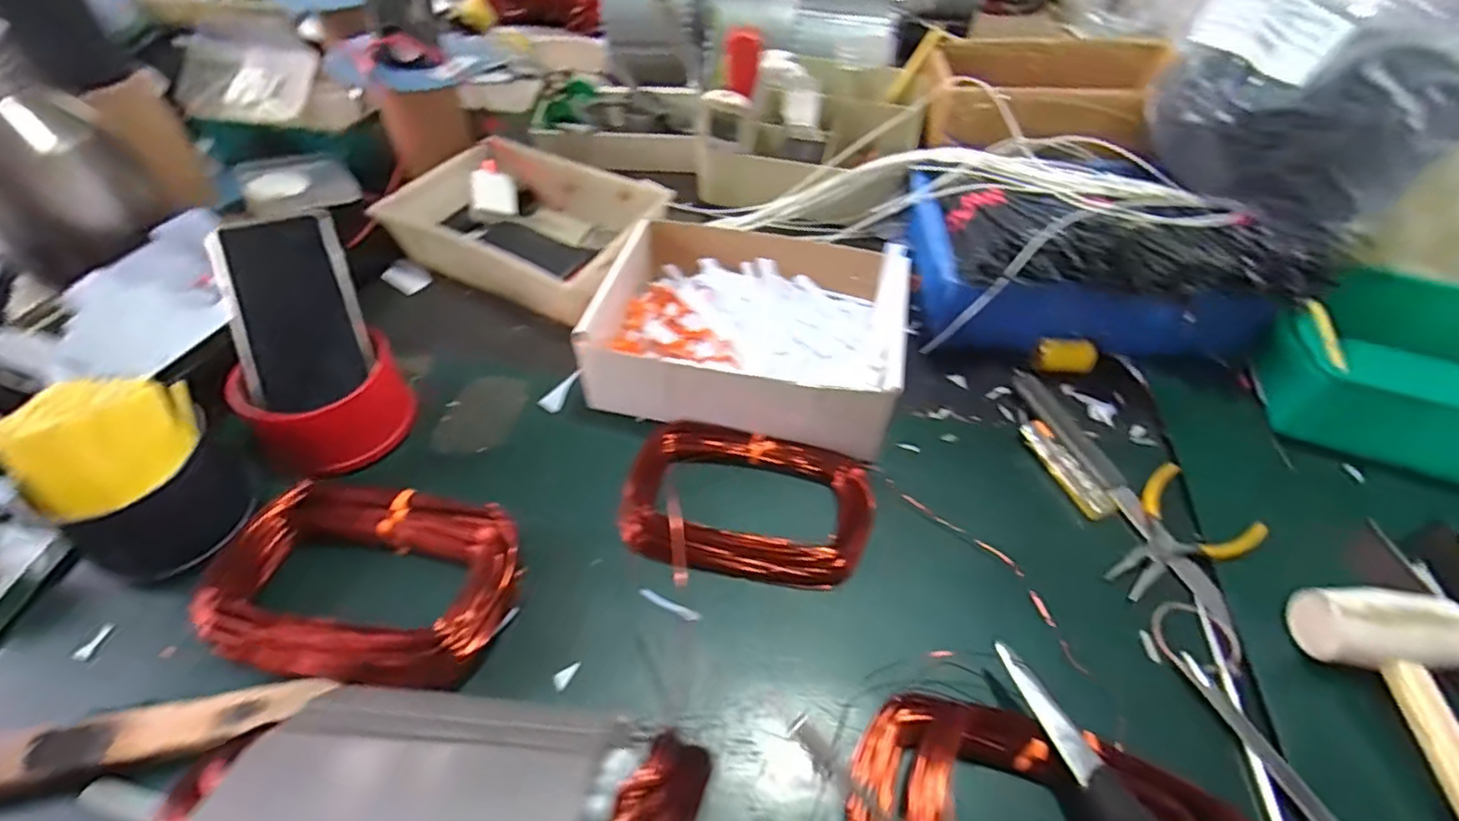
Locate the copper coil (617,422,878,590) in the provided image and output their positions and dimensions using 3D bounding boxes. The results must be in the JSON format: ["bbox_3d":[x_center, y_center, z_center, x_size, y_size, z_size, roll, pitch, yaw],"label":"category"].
[{"bbox_3d":[0.014,0.060,0.458,0.174,0.028,0.111,7,50,4],"label":"copper coil"}]

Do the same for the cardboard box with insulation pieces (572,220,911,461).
[{"bbox_3d":[0.019,-0.068,0.536,0.246,0.074,0.195,9,50,6],"label":"cardboard box with insulation pieces"}]

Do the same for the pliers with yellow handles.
[{"bbox_3d":[0.308,0.089,0.445,0.115,0.014,0.073,-25,55,-21],"label":"pliers with yellow handles"}]

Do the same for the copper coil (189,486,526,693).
[{"bbox_3d":[-0.227,0.108,0.398,0.176,0.040,0.122,13,51,9],"label":"copper coil"}]

